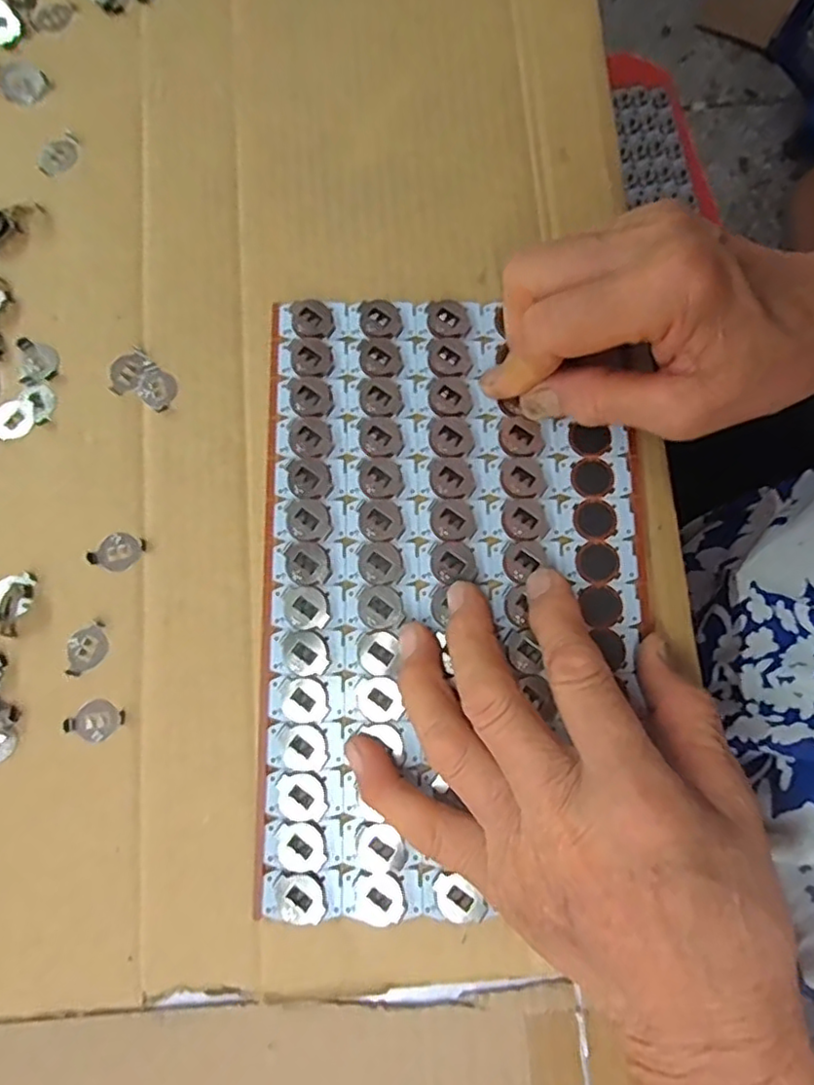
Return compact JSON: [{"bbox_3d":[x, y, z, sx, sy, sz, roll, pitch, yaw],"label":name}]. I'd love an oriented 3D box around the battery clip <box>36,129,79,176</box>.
[{"bbox_3d":[-0.163,-0.182,0.293,0.015,0.004,0.022,44,83,7],"label":"battery clip"}]

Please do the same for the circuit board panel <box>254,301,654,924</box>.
[{"bbox_3d":[0.019,0.018,0.256,0.153,0.006,0.245,-1,80,0],"label":"circuit board panel"}]

